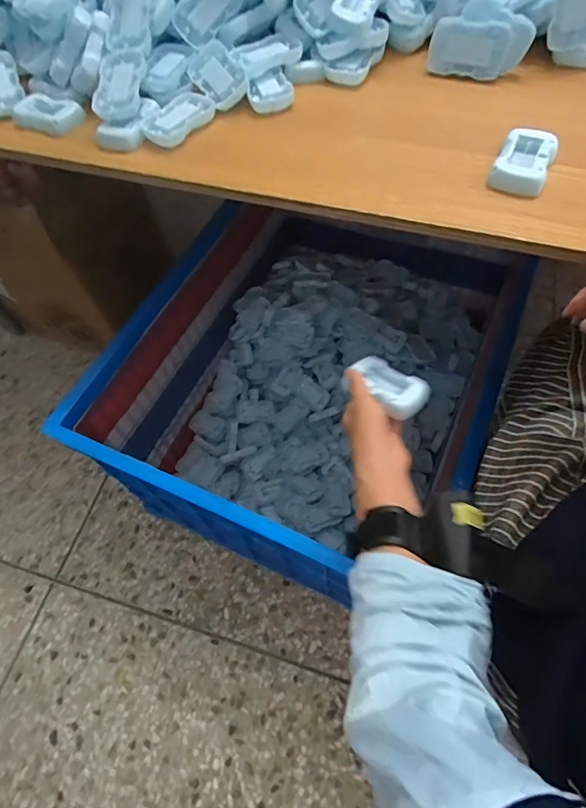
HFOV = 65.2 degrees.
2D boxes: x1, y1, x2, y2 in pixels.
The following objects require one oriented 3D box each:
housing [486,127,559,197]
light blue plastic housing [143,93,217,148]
[{"bbox_3d":[0.233,-0.245,0.461,0.050,0.021,0.078,23,65,16],"label":"housing"},{"bbox_3d":[-0.135,-0.339,0.542,0.051,0.010,0.089,35,68,21],"label":"light blue plastic housing"}]

